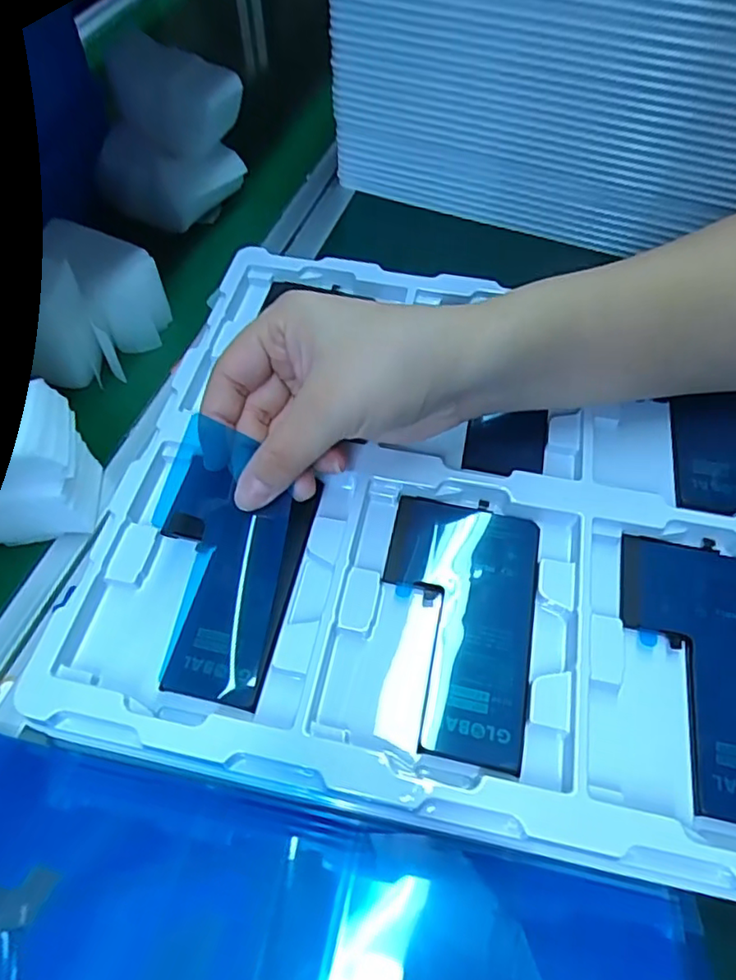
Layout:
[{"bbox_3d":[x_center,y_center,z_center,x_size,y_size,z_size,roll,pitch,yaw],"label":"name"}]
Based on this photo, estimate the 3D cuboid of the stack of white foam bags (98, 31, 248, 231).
[{"bbox_3d":[-0.134,-0.240,0.419,0.065,0.088,0.088,37,67,20],"label":"stack of white foam bags"}]

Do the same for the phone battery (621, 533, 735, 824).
[{"bbox_3d":[0.139,0.072,0.246,0.063,0.006,0.112,5,57,5],"label":"phone battery"}]

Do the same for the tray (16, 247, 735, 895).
[{"bbox_3d":[0.047,0.001,0.285,0.311,0.021,0.273,10,61,7],"label":"tray"}]

